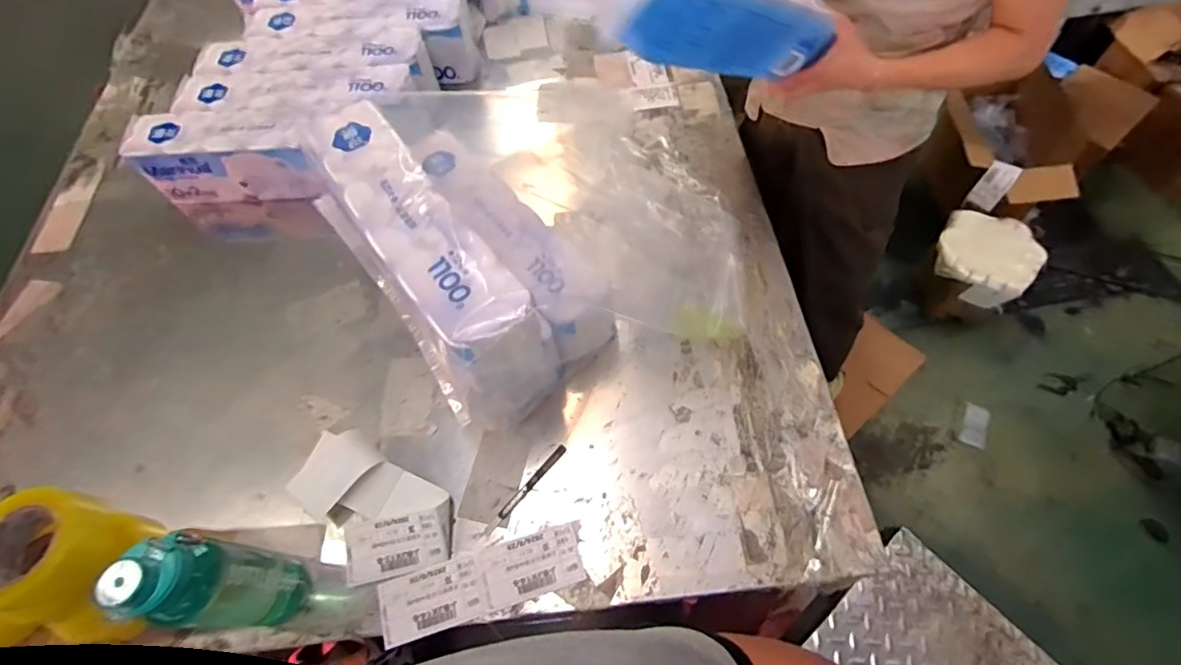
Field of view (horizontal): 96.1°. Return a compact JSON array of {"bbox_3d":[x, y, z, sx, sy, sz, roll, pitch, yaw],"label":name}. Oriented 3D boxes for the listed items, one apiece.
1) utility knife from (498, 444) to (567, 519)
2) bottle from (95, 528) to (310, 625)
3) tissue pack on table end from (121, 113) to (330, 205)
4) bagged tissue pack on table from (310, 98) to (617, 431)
[{"bbox_3d":[-0.080,0.210,0.750,0.013,0.006,0.128,37,70,20],"label":"utility knife"},{"bbox_3d":[-0.404,0.277,0.583,0.070,0.231,0.079,-6,62,0],"label":"bottle"},{"bbox_3d":[-0.654,-0.334,1.005,0.360,0.122,0.111,-3,62,2],"label":"tissue pack on table end"},{"bbox_3d":[-0.193,-0.122,0.784,0.248,0.256,0.450,-34,66,-14],"label":"bagged tissue pack on table"}]

